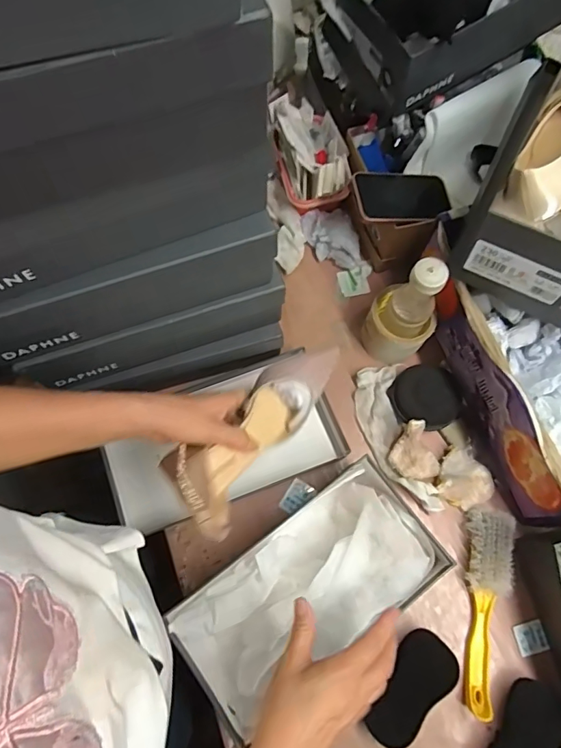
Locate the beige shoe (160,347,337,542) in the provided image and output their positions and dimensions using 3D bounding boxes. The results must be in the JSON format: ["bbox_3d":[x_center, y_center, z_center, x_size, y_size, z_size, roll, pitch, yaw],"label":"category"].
[{"bbox_3d":[-0.018,0.055,0.497,0.078,0.064,0.247,37,57,11],"label":"beige shoe"}]

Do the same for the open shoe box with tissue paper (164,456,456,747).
[{"bbox_3d":[0.030,0.249,0.541,0.300,0.102,0.145,-34,75,-11],"label":"open shoe box with tissue paper"}]

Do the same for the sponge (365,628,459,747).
[{"bbox_3d":[0.151,0.366,0.541,0.058,0.035,0.126,43,76,12],"label":"sponge"}]

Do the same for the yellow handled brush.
[{"bbox_3d":[0.251,0.286,0.567,0.050,0.032,0.230,11,72,3],"label":"yellow handled brush"}]

